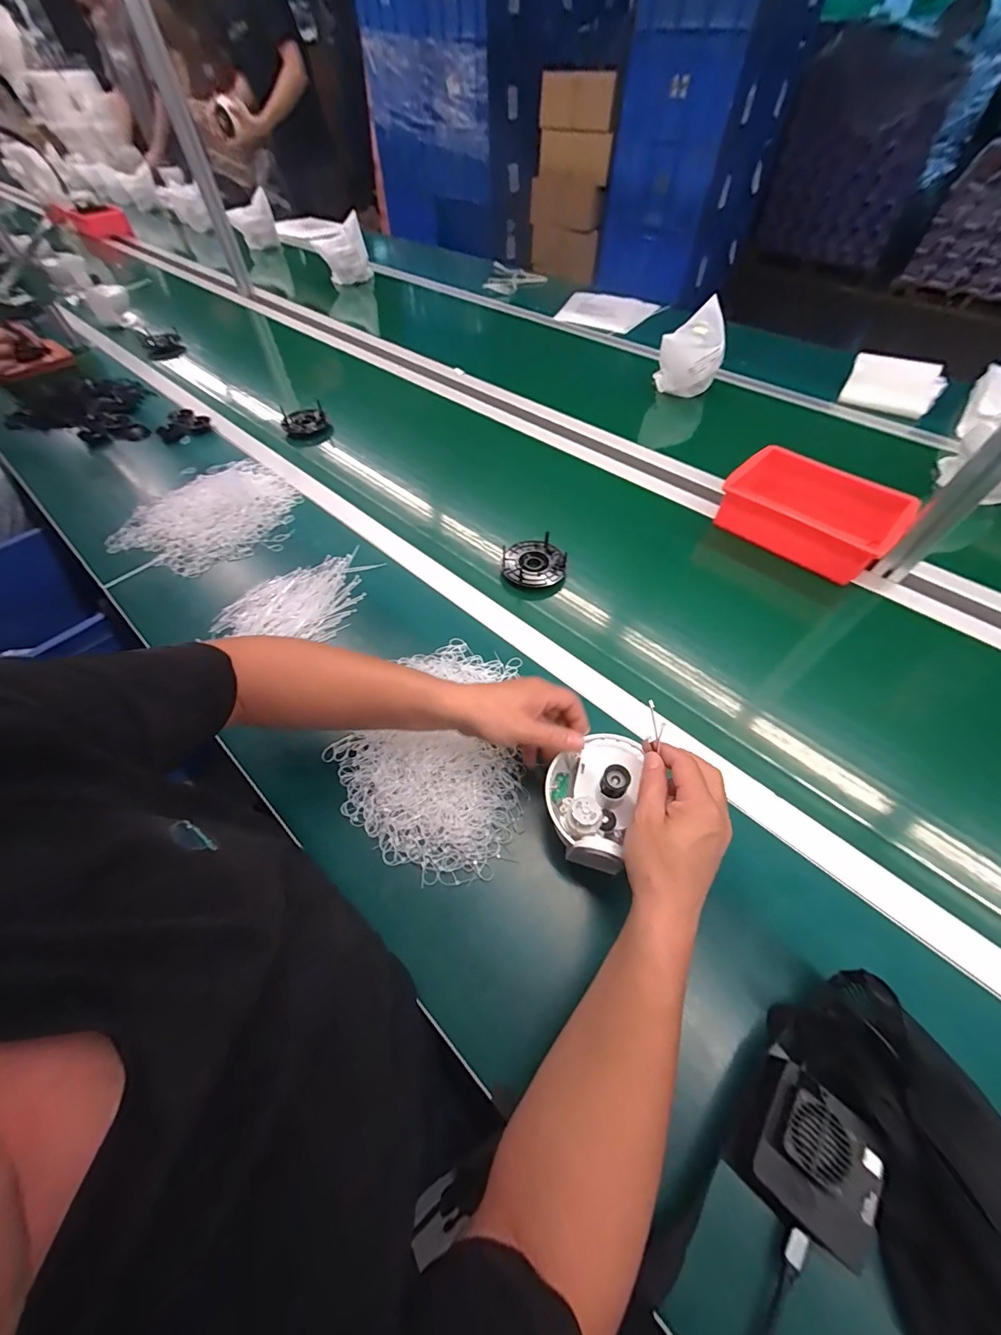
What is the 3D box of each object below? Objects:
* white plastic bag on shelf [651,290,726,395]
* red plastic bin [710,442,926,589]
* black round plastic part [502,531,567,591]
[{"bbox_3d":[0.424,-0.708,0.971,0.130,0.151,0.098,-19,59,-9],"label":"white plastic bag on shelf"},{"bbox_3d":[0.498,-0.252,0.699,0.246,0.067,0.162,39,66,23],"label":"red plastic bin"},{"bbox_3d":[0.053,-0.165,0.681,0.097,0.028,0.095,7,59,7],"label":"black round plastic part"}]

